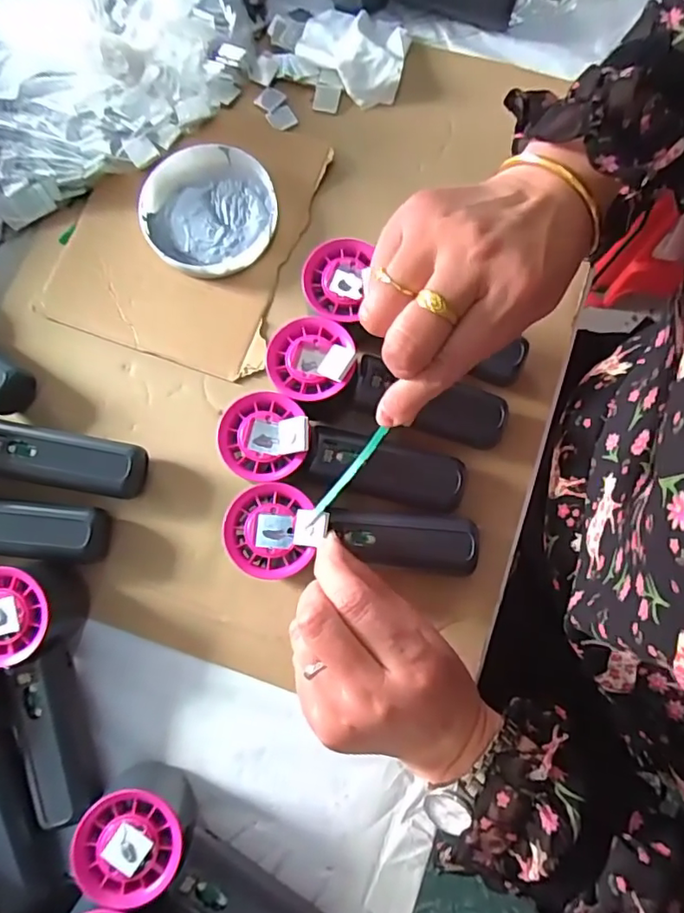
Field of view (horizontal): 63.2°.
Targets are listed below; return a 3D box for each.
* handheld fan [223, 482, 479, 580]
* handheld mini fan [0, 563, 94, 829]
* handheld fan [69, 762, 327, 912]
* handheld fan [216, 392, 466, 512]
[{"bbox_3d":[0.007,0.054,0.354,0.155,0.057,0.058,9,79,3],"label":"handheld fan"},{"bbox_3d":[-0.181,0.141,0.343,0.055,0.051,0.149,-25,79,-4],"label":"handheld mini fan"},{"bbox_3d":[-0.079,0.246,0.319,0.152,0.053,0.050,38,82,8],"label":"handheld fan"},{"bbox_3d":[0.002,-0.002,0.363,0.154,0.065,0.052,7,79,3],"label":"handheld fan"}]

